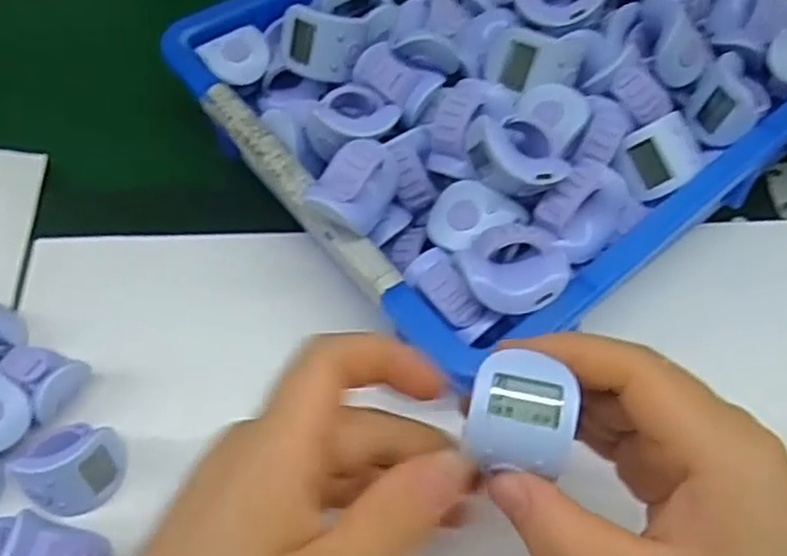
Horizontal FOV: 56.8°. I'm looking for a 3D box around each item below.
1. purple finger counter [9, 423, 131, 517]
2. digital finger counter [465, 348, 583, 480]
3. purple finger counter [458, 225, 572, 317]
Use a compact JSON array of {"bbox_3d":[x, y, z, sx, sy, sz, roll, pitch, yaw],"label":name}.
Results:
[{"bbox_3d":[-0.132,0.076,0.296,0.035,0.028,0.033,8,58,3],"label":"purple finger counter"},{"bbox_3d":[0.038,0.040,0.218,0.030,0.016,0.032,16,83,6],"label":"digital finger counter"},{"bbox_3d":[0.049,-0.005,0.278,0.045,0.023,0.030,-13,60,-10],"label":"purple finger counter"}]

